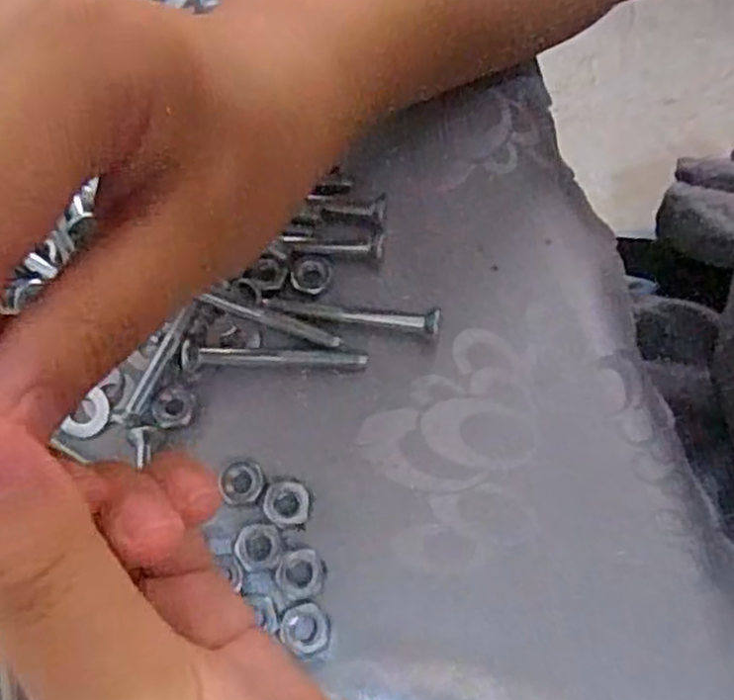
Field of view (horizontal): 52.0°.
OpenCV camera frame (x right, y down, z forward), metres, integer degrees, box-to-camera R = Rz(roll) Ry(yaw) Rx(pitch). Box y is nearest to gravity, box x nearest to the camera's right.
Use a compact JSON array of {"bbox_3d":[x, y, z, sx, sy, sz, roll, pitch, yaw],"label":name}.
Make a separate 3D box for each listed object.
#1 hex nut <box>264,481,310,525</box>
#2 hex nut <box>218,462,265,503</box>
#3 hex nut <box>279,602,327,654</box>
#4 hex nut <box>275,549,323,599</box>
[{"bbox_3d":[-0.023,0.044,0.217,0.013,0.004,0.012,2,69,0],"label":"hex nut"},{"bbox_3d":[-0.037,0.039,0.220,0.012,0.004,0.012,4,69,1],"label":"hex nut"},{"bbox_3d":[-0.017,0.076,0.204,0.013,0.004,0.013,-10,69,-4],"label":"hex nut"},{"bbox_3d":[-0.019,0.062,0.209,0.013,0.004,0.013,-10,69,-4],"label":"hex nut"}]

